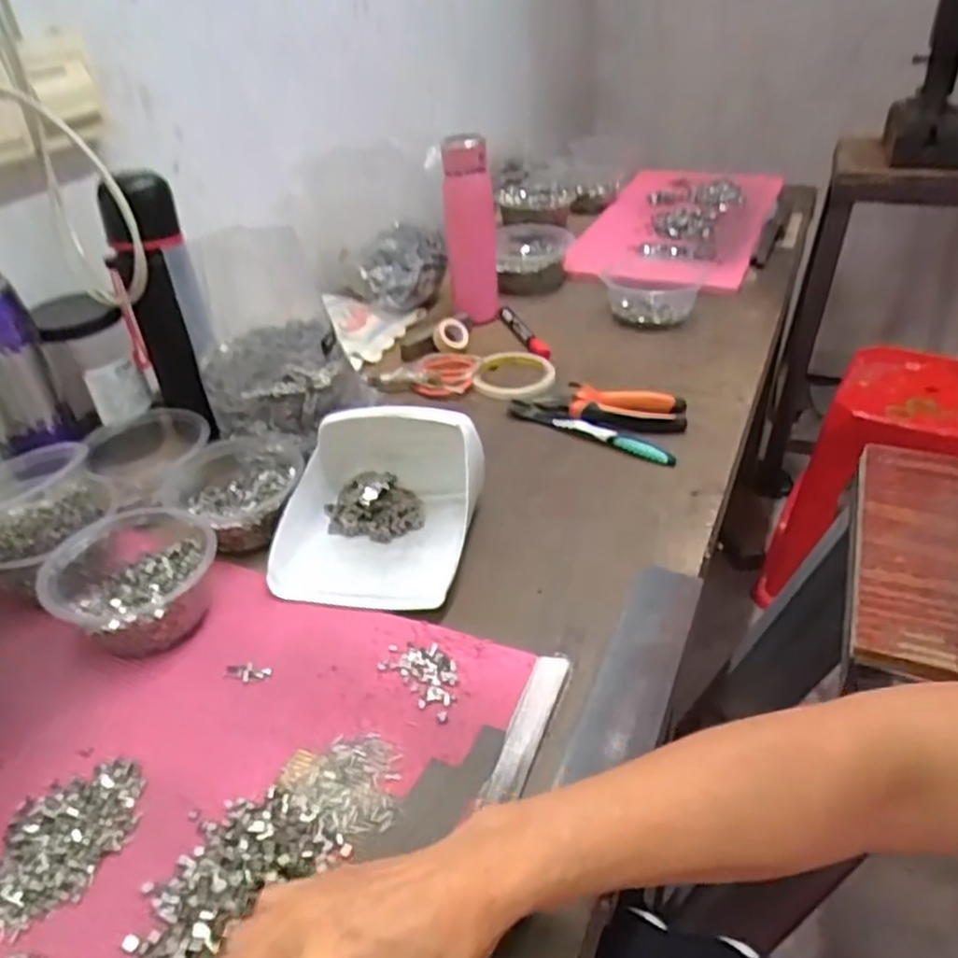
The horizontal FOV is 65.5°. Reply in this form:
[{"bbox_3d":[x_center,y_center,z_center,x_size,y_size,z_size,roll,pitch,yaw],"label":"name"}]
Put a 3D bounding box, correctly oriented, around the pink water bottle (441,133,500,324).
[{"bbox_3d":[-0.010,-0.318,0.971,0.072,0.239,0.057,9,50,9],"label":"pink water bottle"}]

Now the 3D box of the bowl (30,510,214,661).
[{"bbox_3d":[-0.250,0.074,0.547,0.111,0.056,0.113,-1,36,1],"label":"bowl"}]

